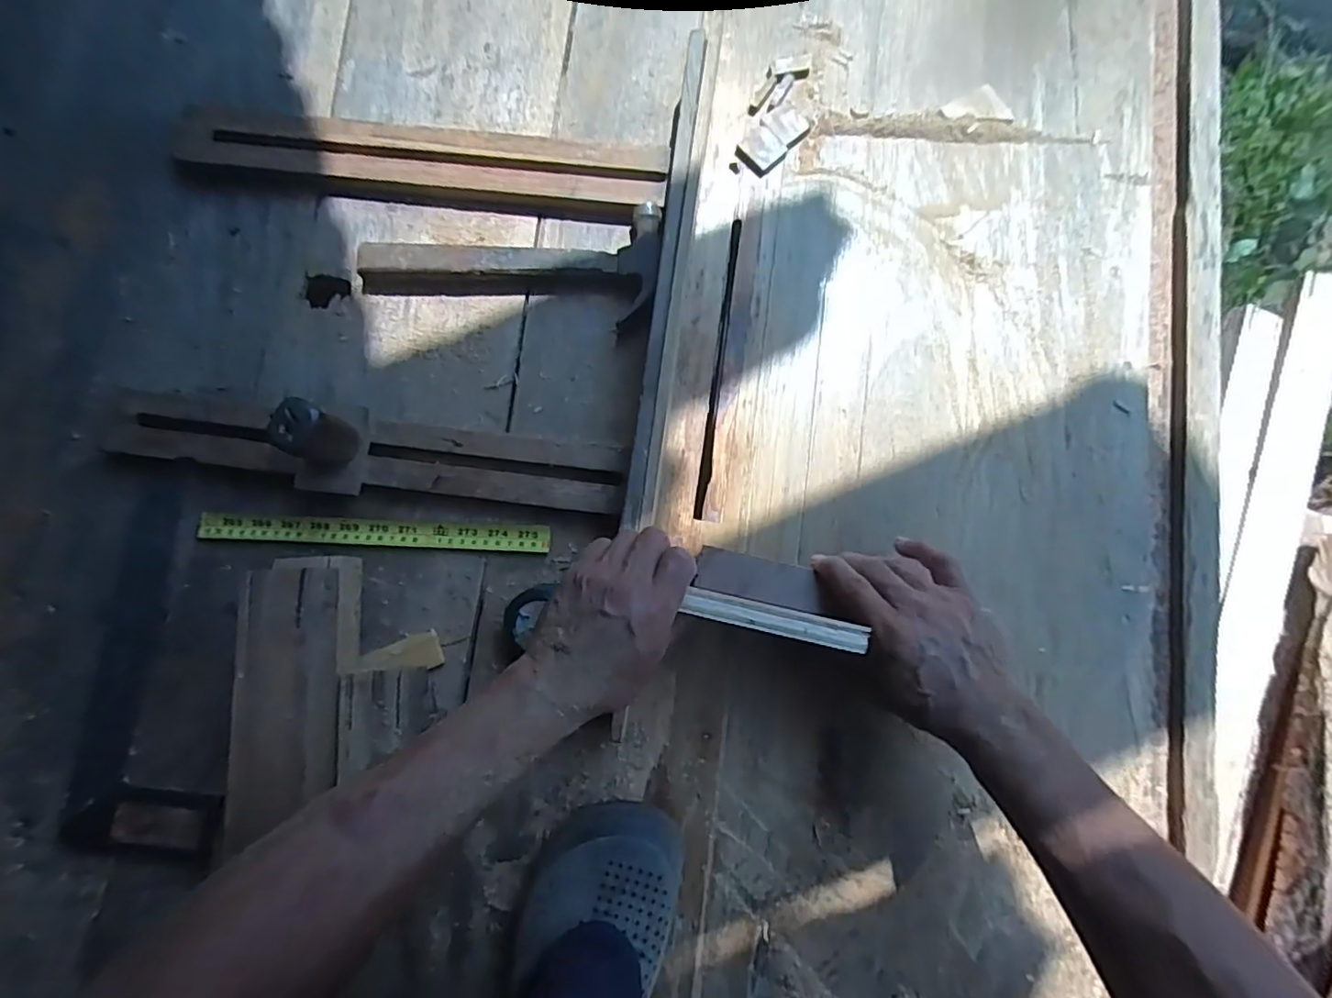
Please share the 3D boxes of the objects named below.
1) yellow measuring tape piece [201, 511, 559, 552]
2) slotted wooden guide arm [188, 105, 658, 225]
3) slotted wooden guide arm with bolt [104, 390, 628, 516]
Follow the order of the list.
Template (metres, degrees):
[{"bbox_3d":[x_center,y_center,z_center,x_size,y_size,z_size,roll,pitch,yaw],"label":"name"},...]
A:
[{"bbox_3d":[-0.249,0.030,0.503,0.302,0.008,0.023,2,79,3],"label":"yellow measuring tape piece"},{"bbox_3d":[-0.229,-0.309,0.538,0.455,0.020,0.068,8,81,3],"label":"slotted wooden guide arm"},{"bbox_3d":[-0.262,-0.045,0.468,0.456,0.078,0.073,5,81,2],"label":"slotted wooden guide arm with bolt"}]

